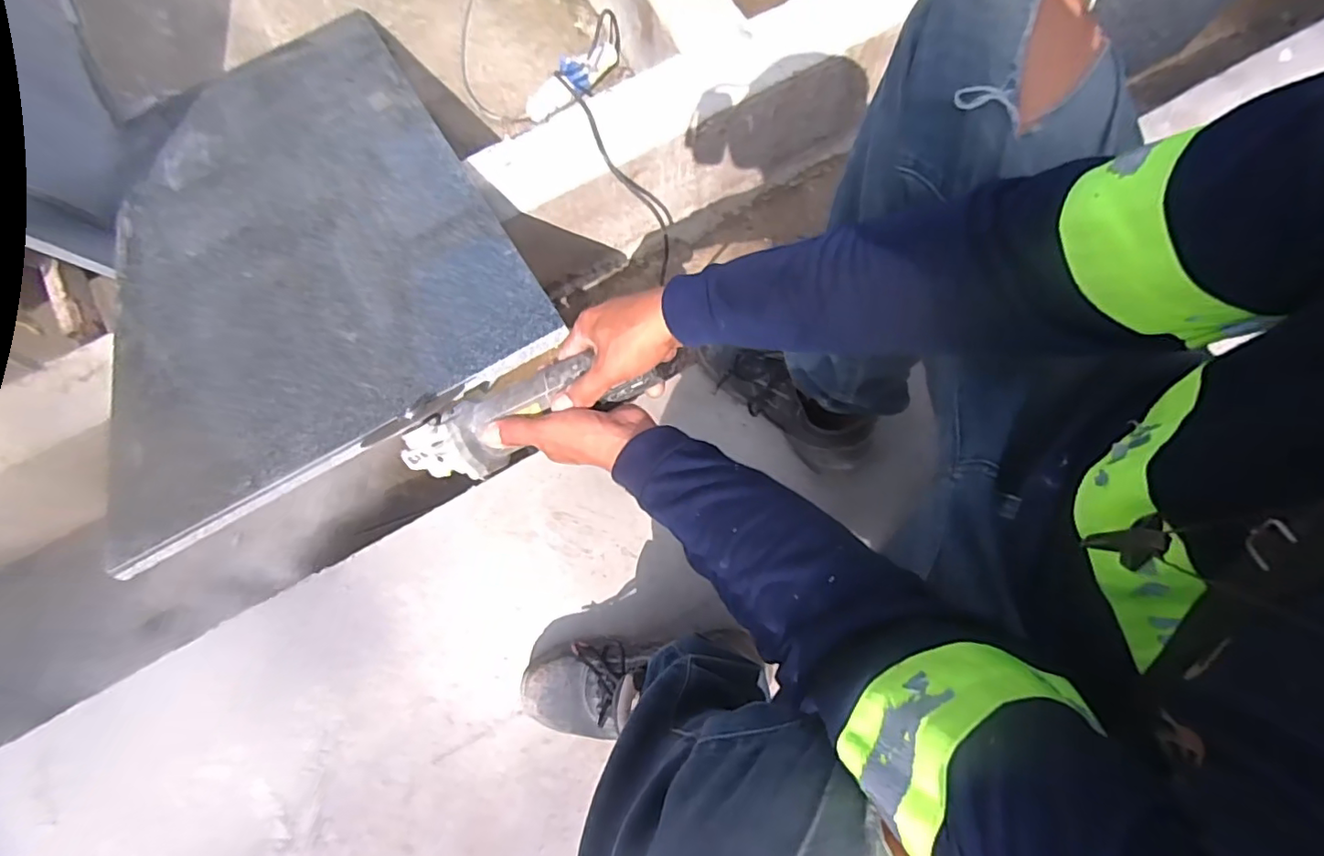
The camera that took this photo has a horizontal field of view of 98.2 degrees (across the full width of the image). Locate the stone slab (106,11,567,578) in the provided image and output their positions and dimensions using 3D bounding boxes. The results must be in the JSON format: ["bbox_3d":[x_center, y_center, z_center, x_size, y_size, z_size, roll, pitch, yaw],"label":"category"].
[{"bbox_3d":[-0.529,-0.299,0.808,0.492,0.020,0.906,-30,58,-6],"label":"stone slab"}]

